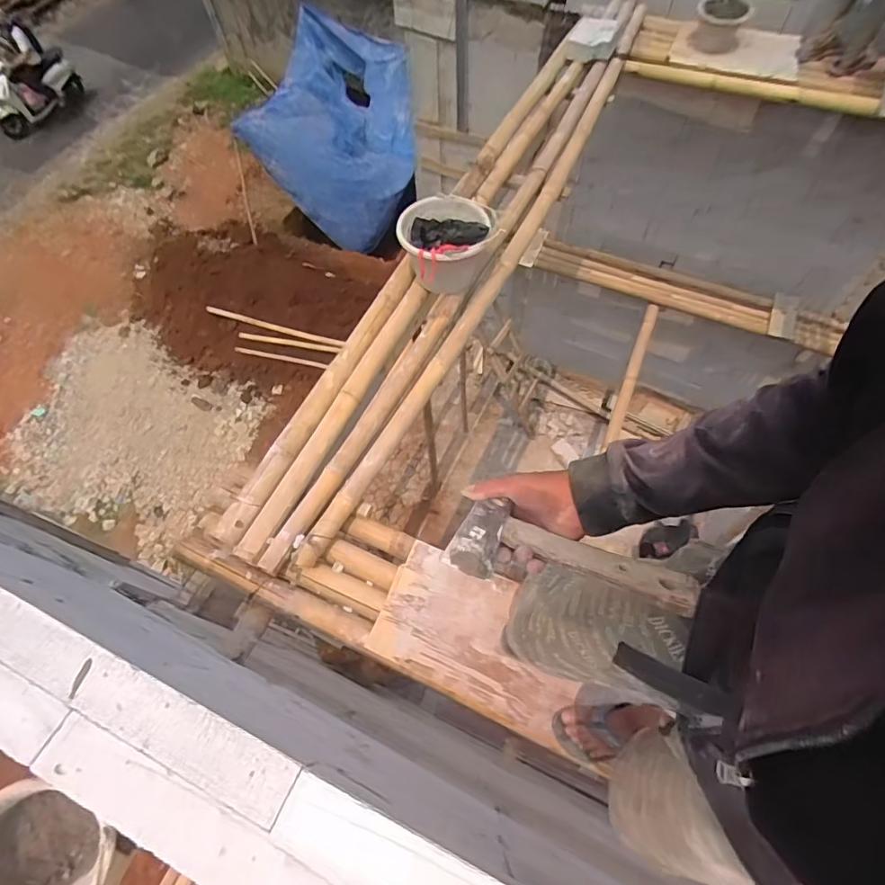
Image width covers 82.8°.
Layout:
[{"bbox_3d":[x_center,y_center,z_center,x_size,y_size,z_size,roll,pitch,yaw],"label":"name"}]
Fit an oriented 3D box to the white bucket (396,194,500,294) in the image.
[{"bbox_3d":[0.021,-0.617,1.613,0.298,0.220,0.250,-20,63,-9],"label":"white bucket"}]

